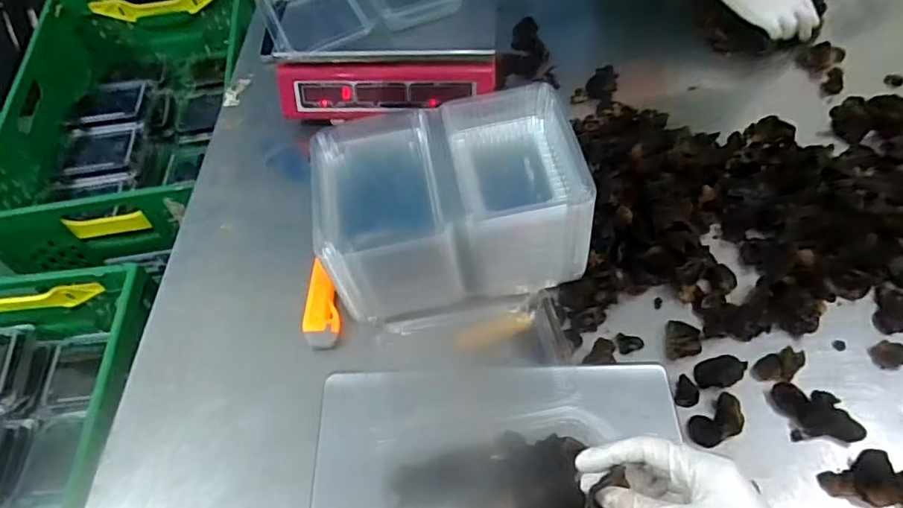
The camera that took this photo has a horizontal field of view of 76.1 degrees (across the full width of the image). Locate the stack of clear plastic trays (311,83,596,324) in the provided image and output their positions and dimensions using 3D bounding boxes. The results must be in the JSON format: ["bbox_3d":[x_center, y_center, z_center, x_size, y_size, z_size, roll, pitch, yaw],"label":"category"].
[{"bbox_3d":[-0.002,-0.055,0.643,0.281,0.155,0.189,-10,56,-4],"label":"stack of clear plastic trays"}]

